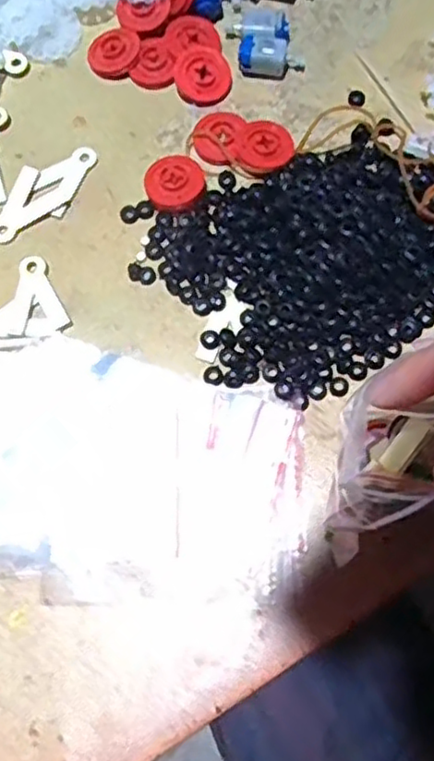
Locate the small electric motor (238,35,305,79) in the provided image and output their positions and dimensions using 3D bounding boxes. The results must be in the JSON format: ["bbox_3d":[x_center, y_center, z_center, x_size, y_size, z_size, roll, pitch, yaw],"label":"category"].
[{"bbox_3d":[0.032,-0.188,0.396,0.037,0.017,0.019,7,74,3],"label":"small electric motor"}]

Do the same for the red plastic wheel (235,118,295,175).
[{"bbox_3d":[0.025,-0.129,0.377,0.030,0.008,0.033,0,73,1],"label":"red plastic wheel"}]

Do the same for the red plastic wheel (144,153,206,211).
[{"bbox_3d":[-0.023,-0.107,0.371,0.032,0.011,0.029,0,73,1],"label":"red plastic wheel"}]

